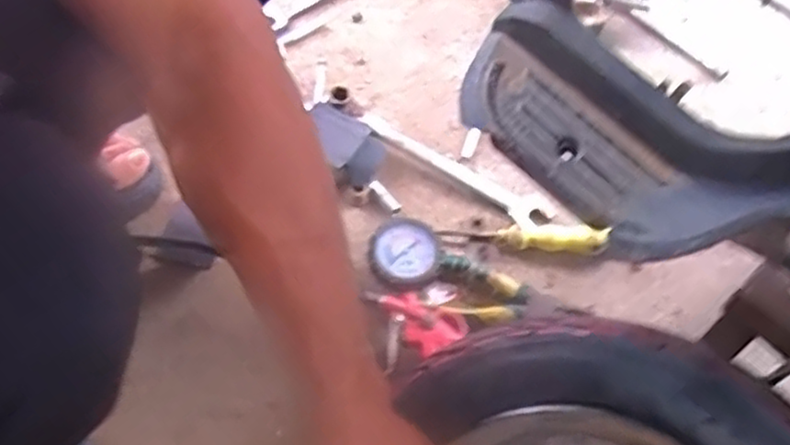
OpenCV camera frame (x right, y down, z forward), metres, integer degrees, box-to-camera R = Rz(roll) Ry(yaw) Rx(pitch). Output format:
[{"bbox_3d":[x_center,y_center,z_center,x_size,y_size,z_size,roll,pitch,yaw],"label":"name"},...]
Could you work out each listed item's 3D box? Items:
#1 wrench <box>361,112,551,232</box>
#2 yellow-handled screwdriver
[{"bbox_3d":[0.061,-0.059,0.768,0.225,0.007,0.030,34,62,10],"label":"wrench"},{"bbox_3d":[0.130,0.013,0.720,0.163,0.038,0.022,8,58,6],"label":"yellow-handled screwdriver"}]

